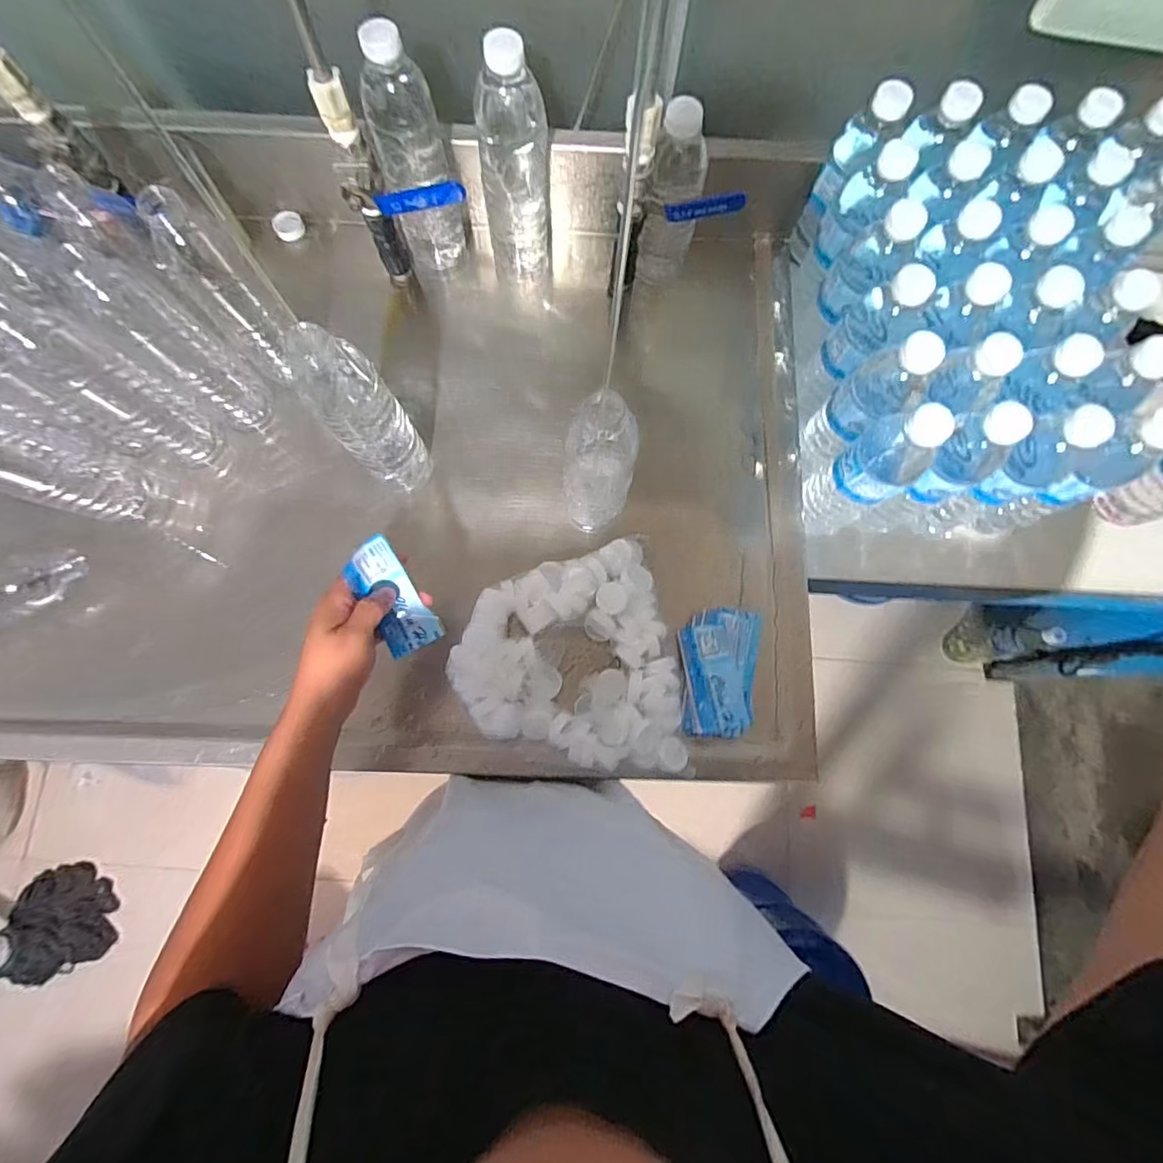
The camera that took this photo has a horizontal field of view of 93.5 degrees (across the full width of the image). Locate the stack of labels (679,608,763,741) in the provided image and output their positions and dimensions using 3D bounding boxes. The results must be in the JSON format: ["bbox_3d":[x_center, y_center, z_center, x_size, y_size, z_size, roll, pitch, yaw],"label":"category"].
[{"bbox_3d":[0.132,0.086,0.529,0.075,0.012,0.122,10,78,1],"label":"stack of labels"}]

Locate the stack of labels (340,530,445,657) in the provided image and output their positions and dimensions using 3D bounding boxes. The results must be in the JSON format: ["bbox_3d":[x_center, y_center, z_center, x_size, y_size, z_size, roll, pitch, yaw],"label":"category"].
[{"bbox_3d":[-0.150,0.014,0.436,0.044,0.014,0.095,-25,110,-7],"label":"stack of labels"}]

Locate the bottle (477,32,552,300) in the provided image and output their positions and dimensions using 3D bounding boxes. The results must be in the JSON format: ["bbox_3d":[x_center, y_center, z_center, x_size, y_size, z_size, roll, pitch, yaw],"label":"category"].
[{"bbox_3d":[-0.064,-0.386,0.528,0.062,0.226,0.070,-2,78,-2],"label":"bottle"}]

